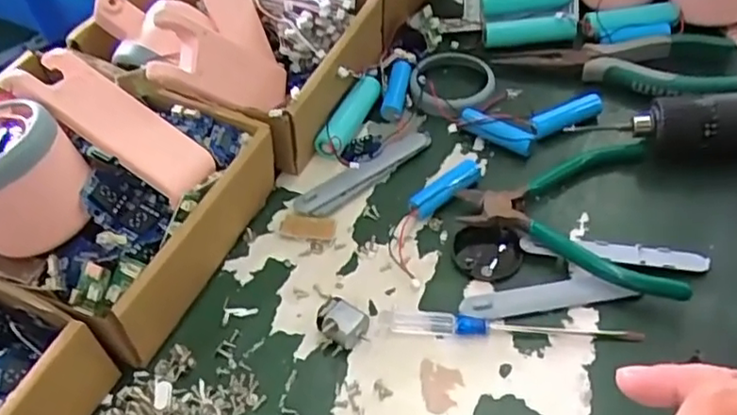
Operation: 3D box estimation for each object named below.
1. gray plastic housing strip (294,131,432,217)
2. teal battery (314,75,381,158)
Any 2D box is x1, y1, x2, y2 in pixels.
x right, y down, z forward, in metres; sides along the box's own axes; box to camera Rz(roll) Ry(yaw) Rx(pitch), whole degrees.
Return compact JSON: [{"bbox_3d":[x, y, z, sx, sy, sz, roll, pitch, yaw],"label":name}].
[{"bbox_3d":[0.000,-0.021,0.391,0.099,0.011,0.016,-33,55,-23],"label":"gray plastic housing strip"},{"bbox_3d":[-0.014,-0.060,0.419,0.021,0.024,0.069,18,52,18],"label":"teal battery"}]

